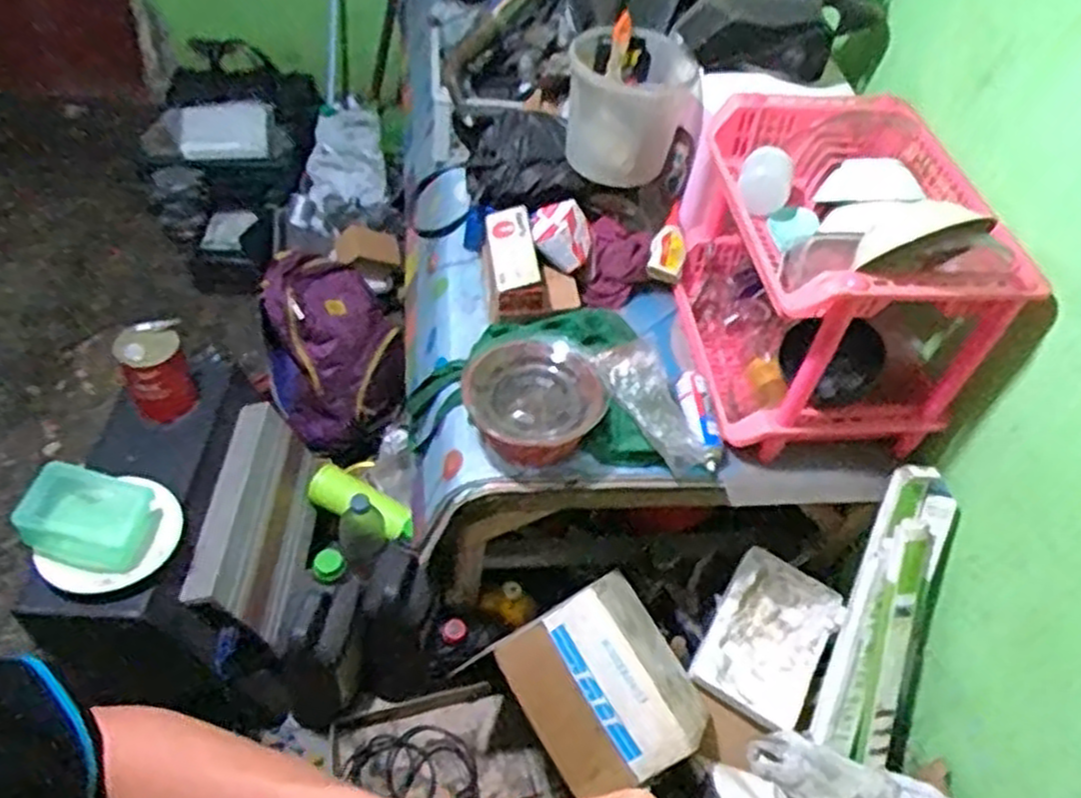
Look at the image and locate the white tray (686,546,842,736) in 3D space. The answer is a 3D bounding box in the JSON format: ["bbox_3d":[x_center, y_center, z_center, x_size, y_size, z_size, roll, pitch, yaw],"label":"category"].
[{"bbox_3d":[0.386,0.394,1.326,0.182,0.044,0.267,31,62,6],"label":"white tray"}]

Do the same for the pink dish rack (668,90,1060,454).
[{"bbox_3d":[0.443,-0.205,1.209,0.346,0.376,0.460,0,48,-7],"label":"pink dish rack"}]

